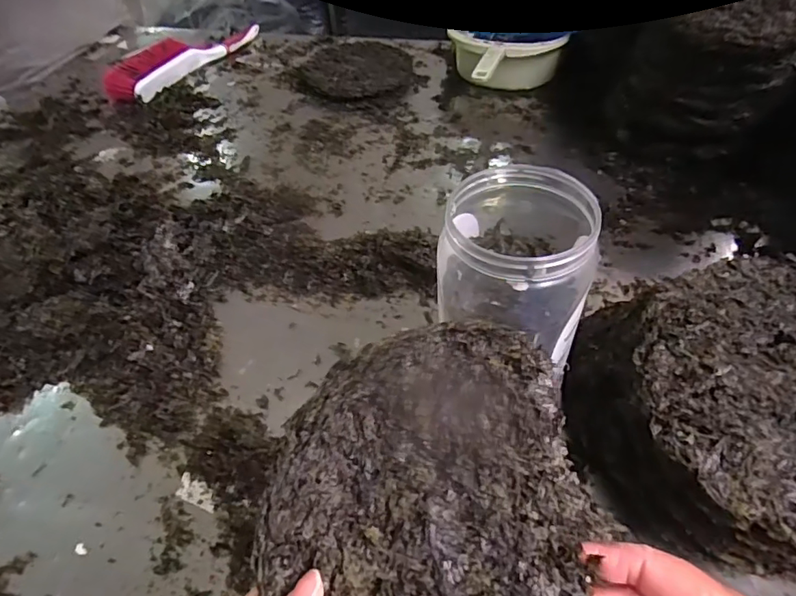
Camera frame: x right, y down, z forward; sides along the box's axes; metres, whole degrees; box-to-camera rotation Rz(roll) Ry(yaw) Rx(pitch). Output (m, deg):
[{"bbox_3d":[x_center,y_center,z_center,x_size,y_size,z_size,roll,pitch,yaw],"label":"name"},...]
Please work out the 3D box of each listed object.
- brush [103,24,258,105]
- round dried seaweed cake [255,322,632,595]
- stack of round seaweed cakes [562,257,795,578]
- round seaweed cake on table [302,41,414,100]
[{"bbox_3d":[-0.446,-0.497,1.052,0.118,0.048,0.336,22,55,22],"label":"brush"},{"bbox_3d":[0.022,0.130,0.236,0.152,0.007,0.224,-18,73,0],"label":"round dried seaweed cake"},{"bbox_3d":[0.262,0.089,0.397,0.204,0.162,0.236,-3,49,3],"label":"stack of round seaweed cakes"},{"bbox_3d":[-0.075,-0.435,0.973,0.203,0.031,0.208,-3,49,3],"label":"round seaweed cake on table"}]

